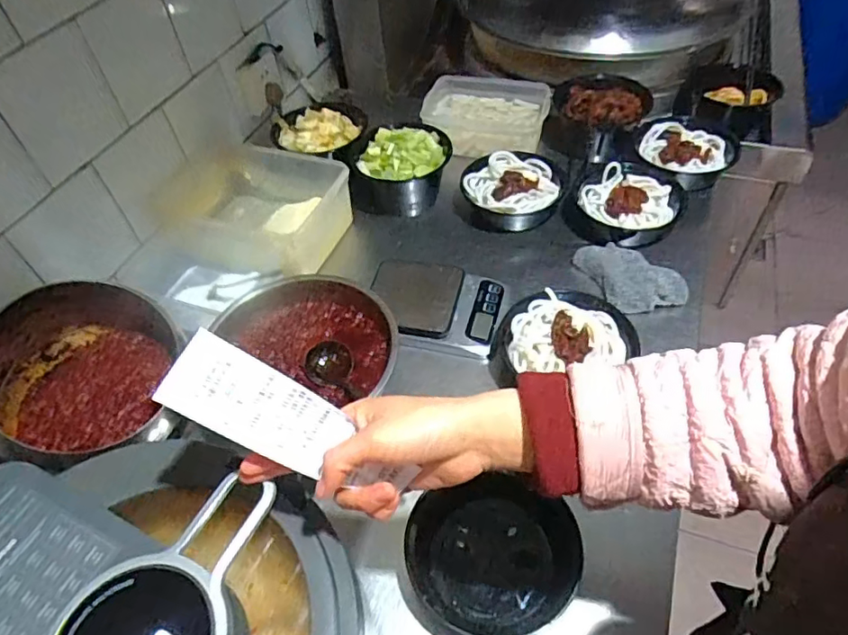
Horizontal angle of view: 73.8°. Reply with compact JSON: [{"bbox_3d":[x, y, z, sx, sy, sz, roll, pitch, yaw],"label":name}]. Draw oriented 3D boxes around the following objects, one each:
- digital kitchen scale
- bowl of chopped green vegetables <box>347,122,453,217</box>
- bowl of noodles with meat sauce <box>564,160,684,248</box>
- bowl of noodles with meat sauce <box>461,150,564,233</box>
[{"bbox_3d":[0.015,-0.020,0.815,0.200,0.031,0.148,12,51,16],"label":"digital kitchen scale"},{"bbox_3d":[-0.038,-0.255,0.977,0.172,0.098,0.154,-6,48,2],"label":"bowl of chopped green vegetables"},{"bbox_3d":[0.329,-0.188,0.913,0.156,0.053,0.186,26,56,26],"label":"bowl of noodles with meat sauce"},{"bbox_3d":[0.148,-0.213,0.952,0.163,0.061,0.152,-3,48,4],"label":"bowl of noodles with meat sauce"}]

